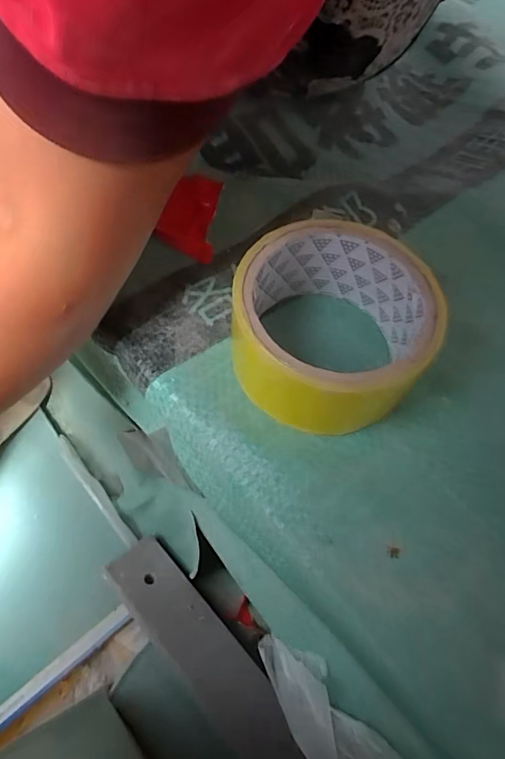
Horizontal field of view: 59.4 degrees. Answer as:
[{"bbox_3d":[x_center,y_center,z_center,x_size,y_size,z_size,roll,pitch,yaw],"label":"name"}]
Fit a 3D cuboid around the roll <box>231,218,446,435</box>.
[{"bbox_3d":[0.035,-0.023,0.208,0.087,0.046,0.093,2,64,-5],"label":"roll"}]

